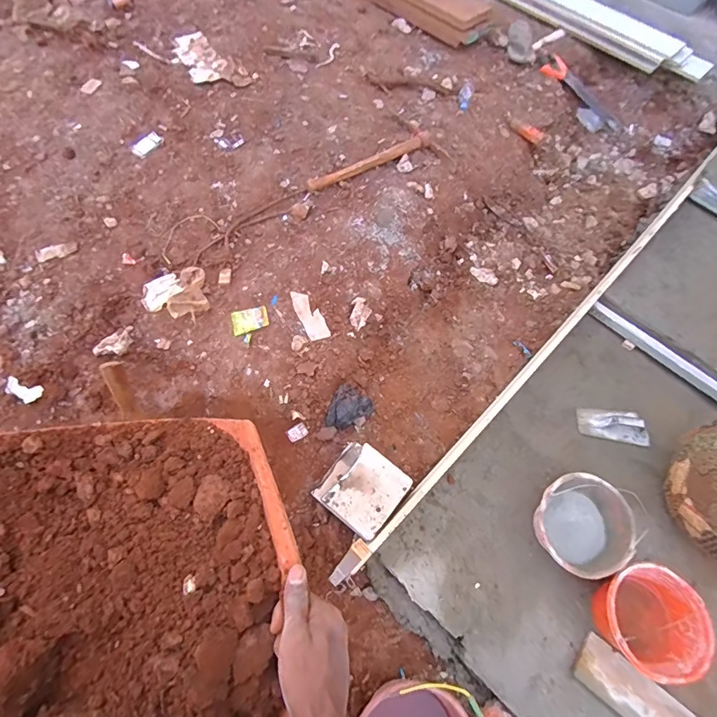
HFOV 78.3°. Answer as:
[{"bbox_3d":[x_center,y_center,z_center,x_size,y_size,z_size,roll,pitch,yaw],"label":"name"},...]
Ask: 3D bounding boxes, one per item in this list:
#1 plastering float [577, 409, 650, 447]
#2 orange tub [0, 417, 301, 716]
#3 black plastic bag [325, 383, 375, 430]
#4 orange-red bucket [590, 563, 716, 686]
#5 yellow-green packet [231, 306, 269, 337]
[{"bbox_3d":[0.808,0.209,1.383,0.219,0.039,0.086,9,63,-2],"label":"plastering float"},{"bbox_3d":[-0.249,0.278,0.443,0.354,0.122,0.425,-1,65,-4],"label":"orange tub"},{"bbox_3d":[-0.028,0.164,1.385,0.122,0.079,0.126,27,64,8],"label":"black plastic bag"},{"bbox_3d":[0.701,0.646,1.098,0.223,0.165,0.232,2,63,-5],"label":"orange-red bucket"},{"bbox_3d":[-0.358,-0.125,1.453,0.115,0.017,0.087,-13,67,-9],"label":"yellow-green packet"}]

